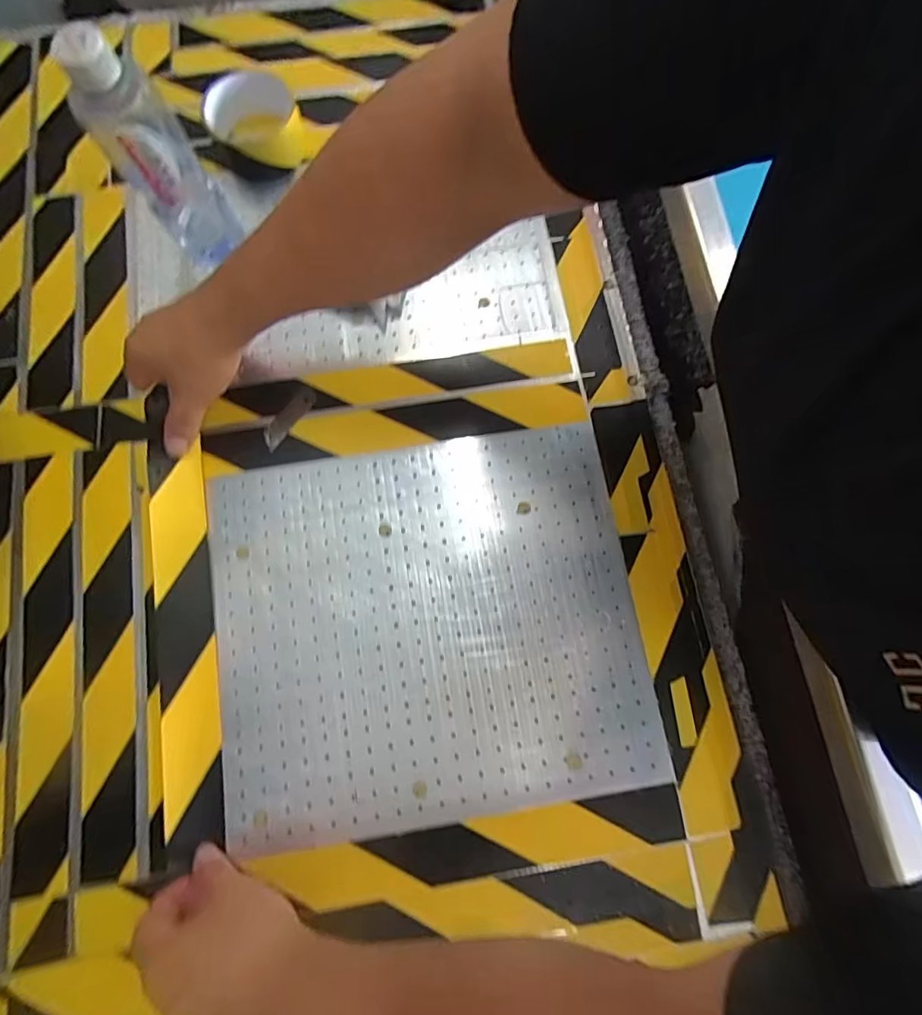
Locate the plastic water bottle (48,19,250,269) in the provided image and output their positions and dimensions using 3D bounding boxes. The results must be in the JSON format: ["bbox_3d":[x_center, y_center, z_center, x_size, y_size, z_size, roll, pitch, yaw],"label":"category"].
[{"bbox_3d":[-0.226,-0.257,0.391,0.058,0.175,0.049,-34,79,-8],"label":"plastic water bottle"}]

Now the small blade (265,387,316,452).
[{"bbox_3d":[-0.151,-0.079,0.442,0.020,0.004,0.062,38,80,8],"label":"small blade"}]

